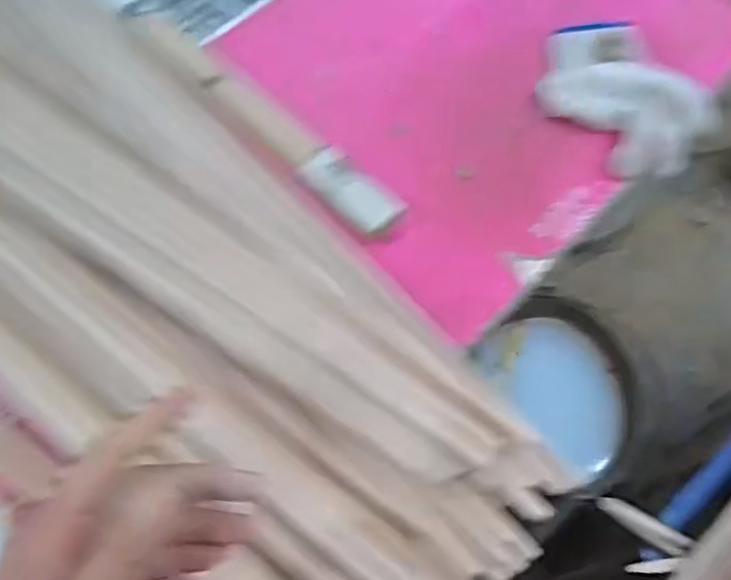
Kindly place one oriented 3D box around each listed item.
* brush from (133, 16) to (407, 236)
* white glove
[{"bbox_3d":[-0.090,-0.142,0.545,0.297,0.009,0.041,41,70,17],"label":"brush"},{"bbox_3d":[0.210,-0.159,0.564,0.149,0.045,0.127,34,69,15],"label":"white glove"}]

